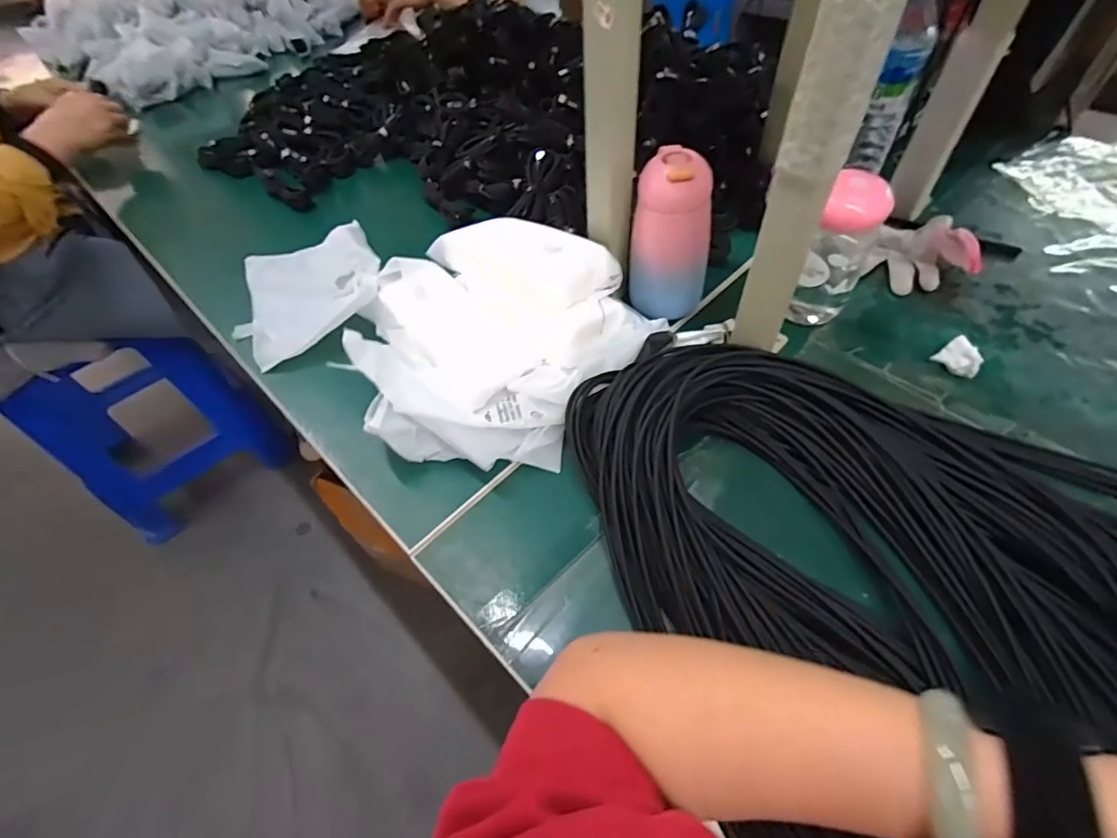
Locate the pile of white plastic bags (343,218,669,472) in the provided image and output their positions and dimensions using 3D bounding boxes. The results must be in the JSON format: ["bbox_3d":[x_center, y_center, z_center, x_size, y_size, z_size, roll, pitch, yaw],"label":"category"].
[{"bbox_3d":[-0.075,-0.084,0.478,0.263,0.069,0.272,-2,53,3],"label":"pile of white plastic bags"}]

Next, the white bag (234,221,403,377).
[{"bbox_3d":[-0.286,-0.156,0.571,0.174,0.050,0.217,-27,56,-17],"label":"white bag"}]

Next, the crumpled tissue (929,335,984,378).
[{"bbox_3d":[0.363,-0.055,0.459,0.030,0.021,0.034,-36,58,-21],"label":"crumpled tissue"}]

